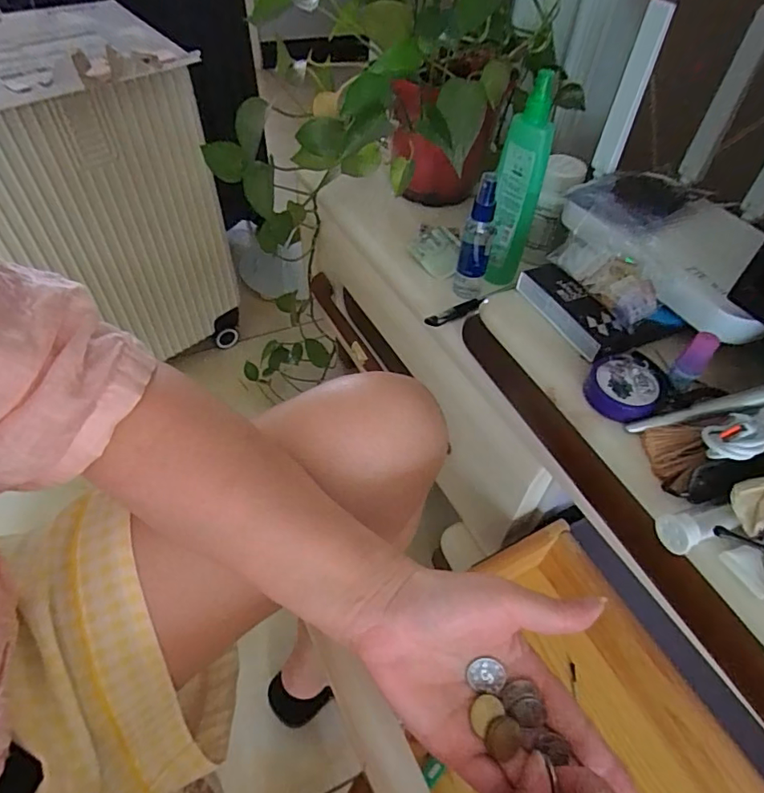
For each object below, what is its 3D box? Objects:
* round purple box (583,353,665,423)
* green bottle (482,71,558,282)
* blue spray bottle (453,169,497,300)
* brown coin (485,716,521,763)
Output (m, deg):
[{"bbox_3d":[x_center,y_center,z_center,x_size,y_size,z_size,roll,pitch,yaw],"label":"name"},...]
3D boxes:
[{"bbox_3d":[0.183,-0.009,0.388,0.051,0.021,0.054,1,50,-2],"label":"round purple box"},{"bbox_3d":[0.138,-0.211,0.527,0.047,0.191,0.050,13,50,8],"label":"green bottle"},{"bbox_3d":[0.099,-0.161,0.529,0.032,0.137,0.036,9,50,5],"label":"blue spray bottle"},{"bbox_3d":[0.064,0.178,0.267,0.023,0.004,0.017,37,62,-15],"label":"brown coin"}]

